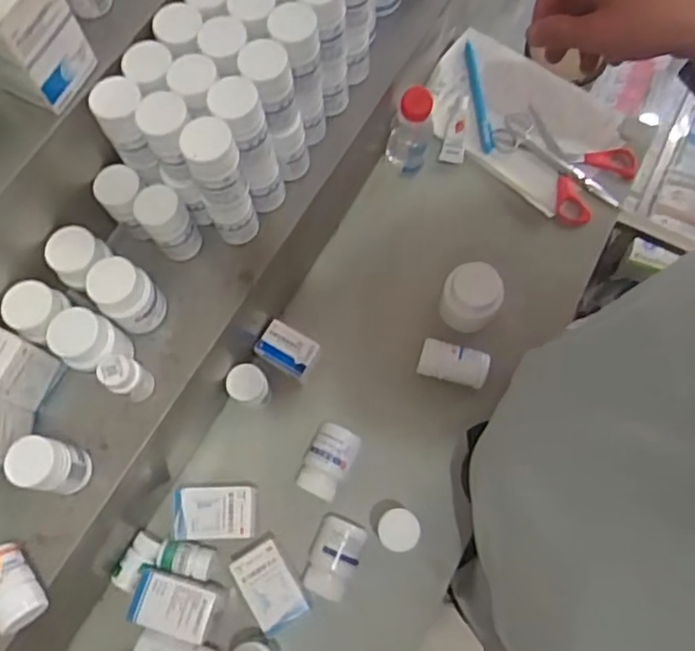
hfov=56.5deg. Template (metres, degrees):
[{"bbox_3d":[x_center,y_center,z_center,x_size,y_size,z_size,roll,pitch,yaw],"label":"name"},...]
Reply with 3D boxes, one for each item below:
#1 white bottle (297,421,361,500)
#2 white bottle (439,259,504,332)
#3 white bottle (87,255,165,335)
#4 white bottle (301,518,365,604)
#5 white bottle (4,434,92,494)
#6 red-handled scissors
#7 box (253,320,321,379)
[{"bbox_3d":[-0.017,0.119,0.567,0.039,0.039,0.061,27,75,9],"label":"white bottle"},{"bbox_3d":[0.113,-0.026,0.591,0.051,0.042,0.051,0,73,1],"label":"white bottle"},{"bbox_3d":[-0.157,-0.022,0.464,0.039,0.059,0.035,-42,77,-11],"label":"white bottle"},{"bbox_3d":[-0.011,0.196,0.546,0.037,0.039,0.061,20,74,7],"label":"white bottle"},{"bbox_3d":[-0.197,0.094,0.434,0.035,0.056,0.032,0,73,1],"label":"white bottle"},{"bbox_3d":[0.223,-0.162,0.672,0.124,0.018,0.104,34,76,11],"label":"red-handled scissors"},{"bbox_3d":[-0.055,0.022,0.593,0.052,0.024,0.036,28,75,9],"label":"box"}]

